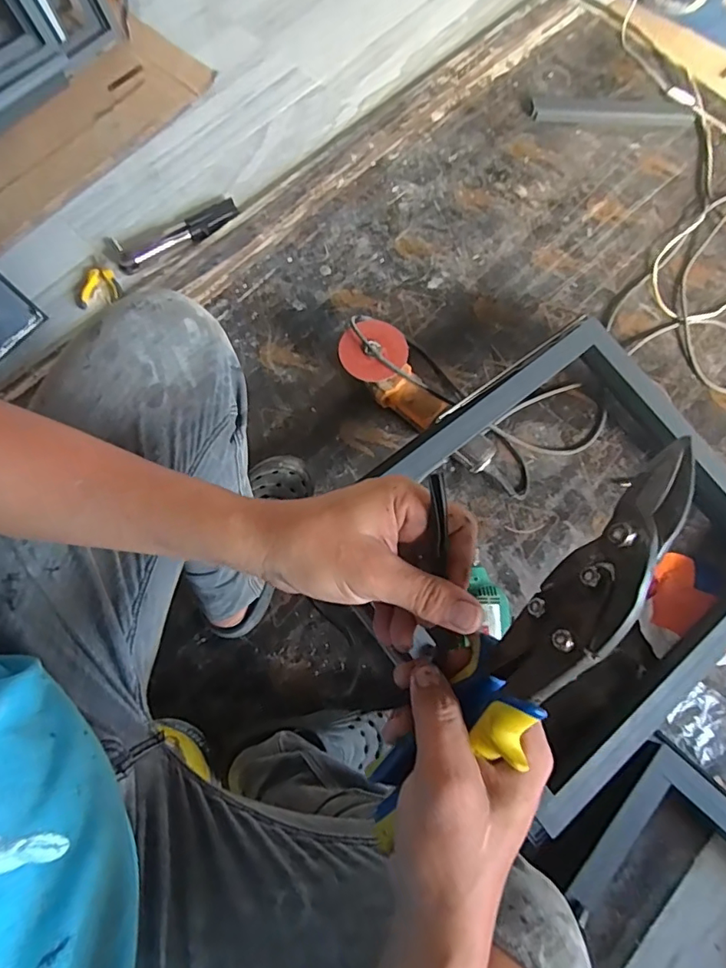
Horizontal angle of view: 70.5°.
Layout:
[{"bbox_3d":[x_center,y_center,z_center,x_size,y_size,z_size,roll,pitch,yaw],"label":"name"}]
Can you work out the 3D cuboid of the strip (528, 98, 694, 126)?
[{"bbox_3d":[0.515,-0.772,1.067,0.333,0.006,0.062,1,73,-2],"label":"strip"}]

